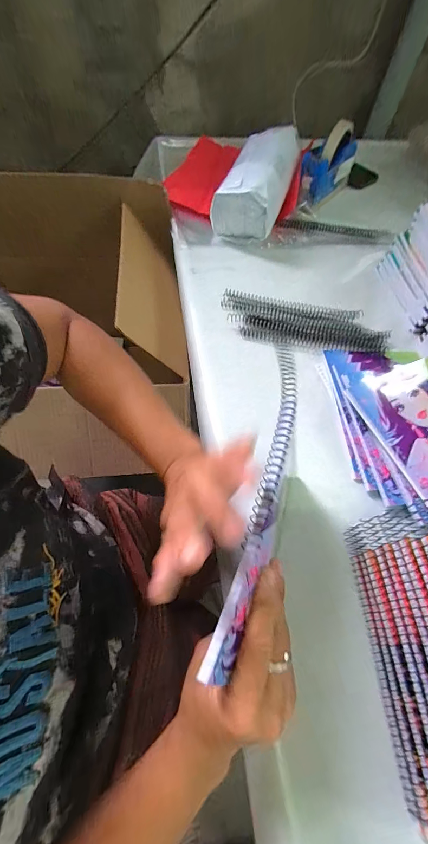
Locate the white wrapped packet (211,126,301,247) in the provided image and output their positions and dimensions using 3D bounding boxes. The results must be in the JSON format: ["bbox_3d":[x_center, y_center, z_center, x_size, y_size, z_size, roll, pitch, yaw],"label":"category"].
[{"bbox_3d":[0.082,-0.432,0.578,0.105,0.098,0.223,19,62,7],"label":"white wrapped packet"}]

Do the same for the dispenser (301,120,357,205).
[{"bbox_3d":[0.224,-0.508,0.622,0.052,0.107,0.164,35,66,16],"label":"dispenser"}]

